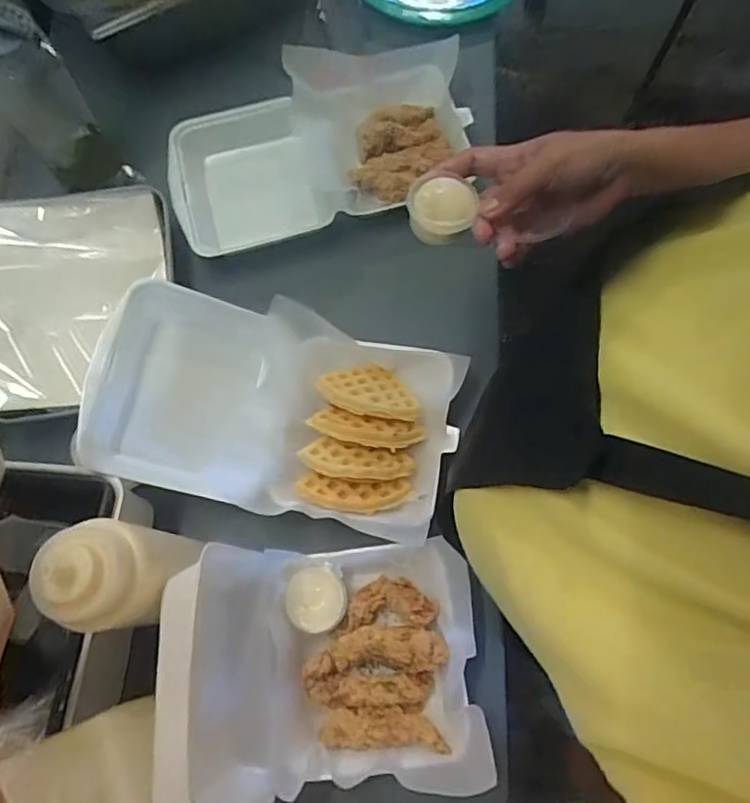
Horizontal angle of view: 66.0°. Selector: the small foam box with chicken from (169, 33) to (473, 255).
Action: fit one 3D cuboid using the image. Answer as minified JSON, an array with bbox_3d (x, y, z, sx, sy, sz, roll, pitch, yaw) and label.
[{"bbox_3d":[-0.061,-0.295,0.681,0.354,0.066,0.200,-16,73,-4],"label":"small foam box with chicken"}]

